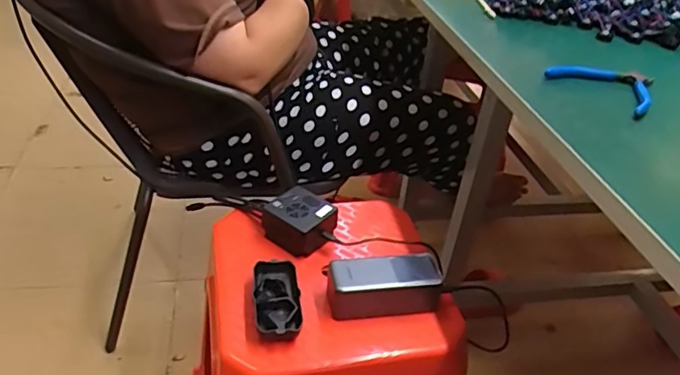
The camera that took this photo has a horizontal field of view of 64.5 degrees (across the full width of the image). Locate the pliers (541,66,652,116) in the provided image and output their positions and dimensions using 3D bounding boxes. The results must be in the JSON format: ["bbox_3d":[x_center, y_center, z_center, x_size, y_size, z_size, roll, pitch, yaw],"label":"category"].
[{"bbox_3d":[0.278,-0.111,0.583,0.105,0.020,0.097,22,38,21],"label":"pliers"}]

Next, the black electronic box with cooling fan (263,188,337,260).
[{"bbox_3d":[-0.054,0.044,0.730,0.088,0.050,0.075,25,40,25],"label":"black electronic box with cooling fan"}]

